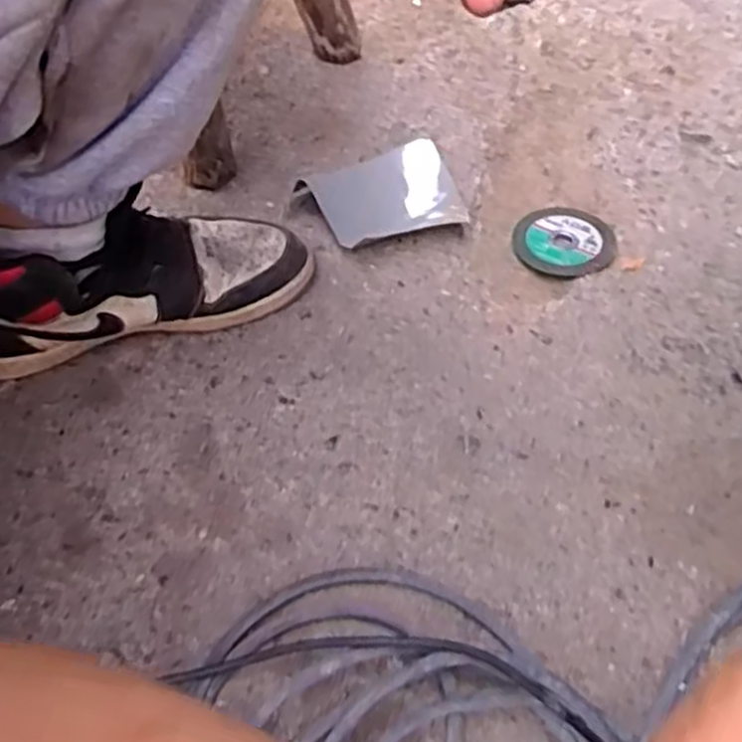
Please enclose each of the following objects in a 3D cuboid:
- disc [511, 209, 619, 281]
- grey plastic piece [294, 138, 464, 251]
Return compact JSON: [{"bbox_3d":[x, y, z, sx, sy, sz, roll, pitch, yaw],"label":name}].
[{"bbox_3d":[0.168,-0.111,0.676,0.085,0.009,0.084,0,57,0],"label":"disc"},{"bbox_3d":[0.012,-0.149,0.674,0.123,0.025,0.098,-16,59,-11],"label":"grey plastic piece"}]

